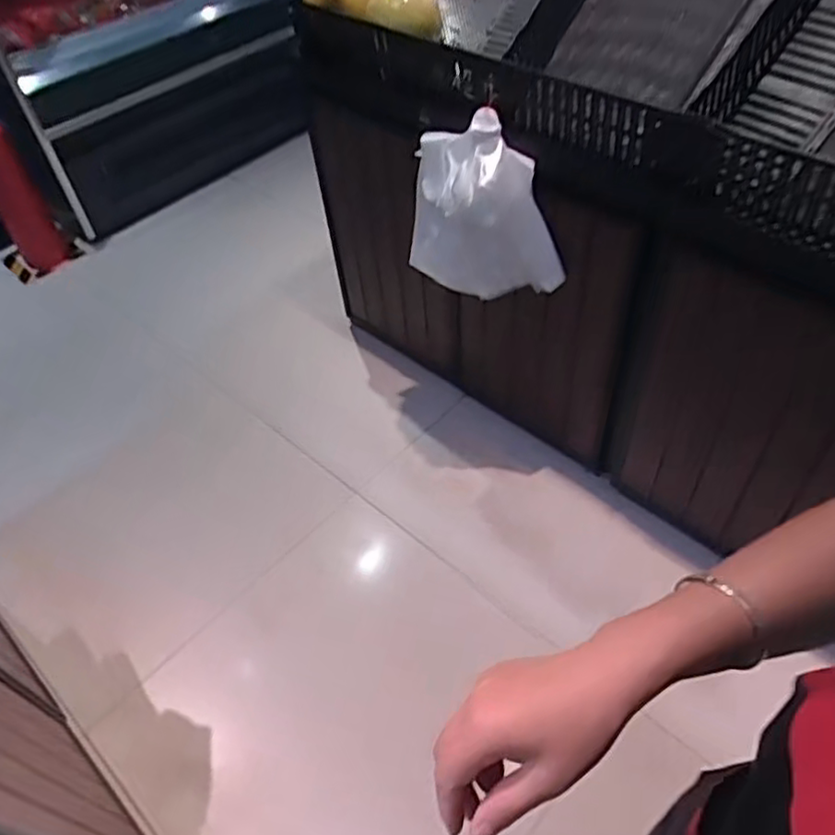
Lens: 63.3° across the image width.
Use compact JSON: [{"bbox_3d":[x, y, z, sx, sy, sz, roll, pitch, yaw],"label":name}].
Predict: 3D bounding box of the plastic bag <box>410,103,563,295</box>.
[{"bbox_3d":[0.130,-0.383,1.307,0.322,0.289,0.097,25,55,23],"label":"plastic bag"}]

